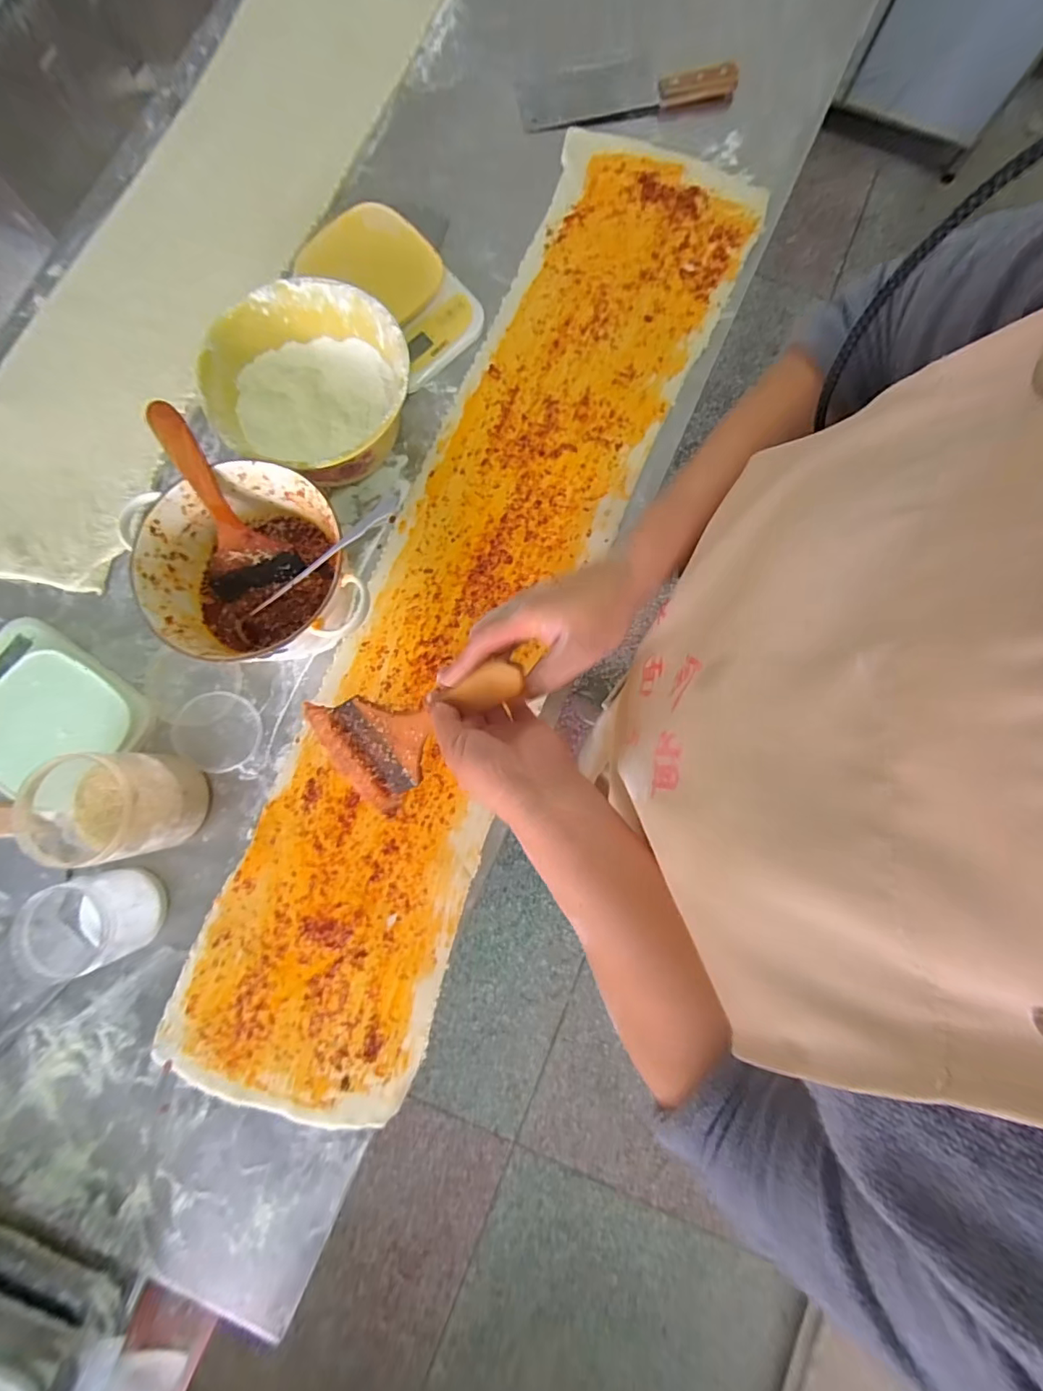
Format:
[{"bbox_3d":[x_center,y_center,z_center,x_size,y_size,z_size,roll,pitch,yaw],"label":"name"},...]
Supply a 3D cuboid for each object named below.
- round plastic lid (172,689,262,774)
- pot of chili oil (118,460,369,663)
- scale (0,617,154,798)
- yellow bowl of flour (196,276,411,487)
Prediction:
[{"bbox_3d":[-0.322,0.038,0.554,0.087,0.010,0.082,0,91,-7],"label":"round plastic lid"},{"bbox_3d":[-0.265,-0.119,0.534,0.189,0.085,0.190,0,83,-1],"label":"pot of chili oil"},{"bbox_3d":[-0.493,0.017,0.533,0.180,0.029,0.137,37,84,4],"label":"scale"},{"bbox_3d":[-0.214,-0.311,0.560,0.197,0.088,0.192,0,83,-1],"label":"yellow bowl of flour"}]

